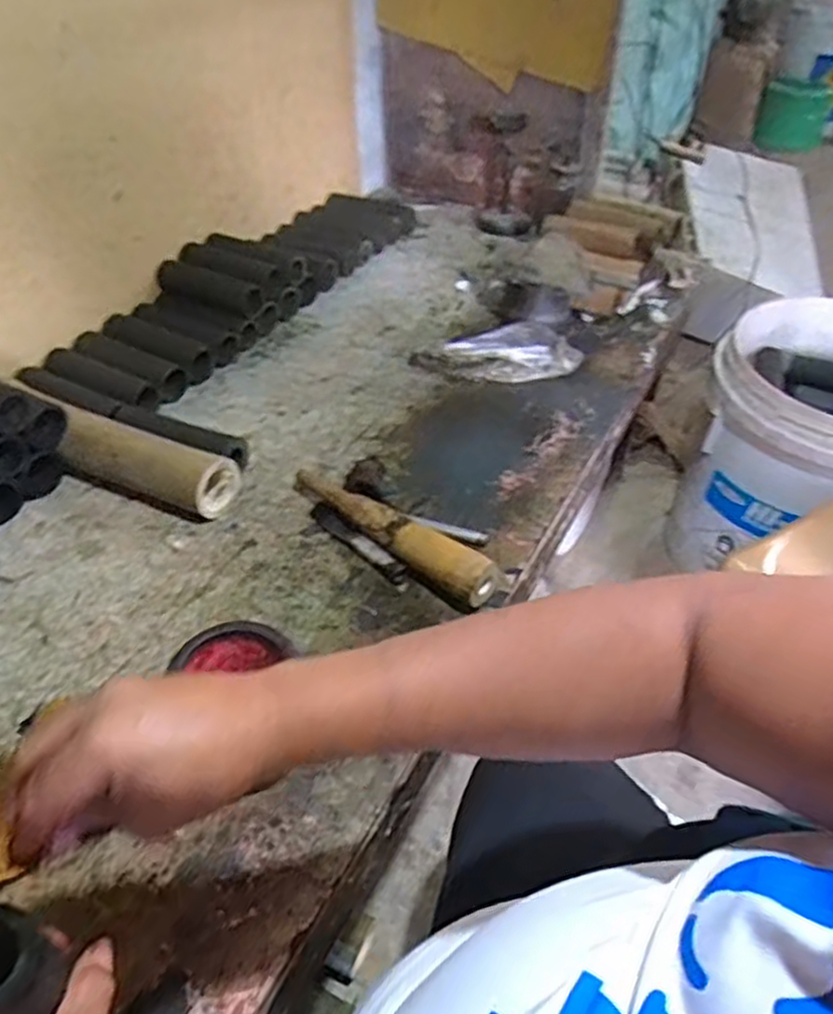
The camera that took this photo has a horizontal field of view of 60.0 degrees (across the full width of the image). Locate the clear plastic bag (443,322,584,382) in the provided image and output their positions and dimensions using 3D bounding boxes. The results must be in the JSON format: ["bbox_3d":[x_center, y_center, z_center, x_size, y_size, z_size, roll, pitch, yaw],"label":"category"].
[{"bbox_3d":[0.144,-0.235,1.105,0.195,0.036,0.106,-7,41,-6],"label":"clear plastic bag"}]

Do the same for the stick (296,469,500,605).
[{"bbox_3d":[-0.032,0.022,0.797,0.288,0.051,0.047,31,51,32],"label":"stick"}]

